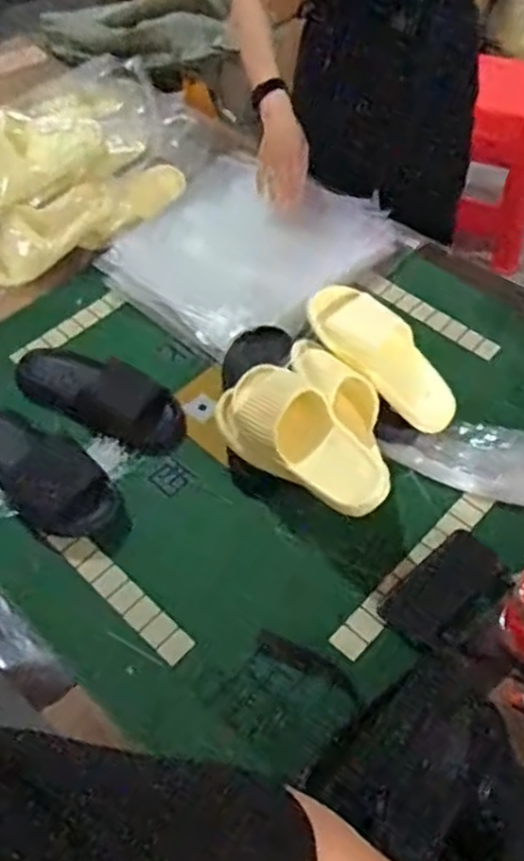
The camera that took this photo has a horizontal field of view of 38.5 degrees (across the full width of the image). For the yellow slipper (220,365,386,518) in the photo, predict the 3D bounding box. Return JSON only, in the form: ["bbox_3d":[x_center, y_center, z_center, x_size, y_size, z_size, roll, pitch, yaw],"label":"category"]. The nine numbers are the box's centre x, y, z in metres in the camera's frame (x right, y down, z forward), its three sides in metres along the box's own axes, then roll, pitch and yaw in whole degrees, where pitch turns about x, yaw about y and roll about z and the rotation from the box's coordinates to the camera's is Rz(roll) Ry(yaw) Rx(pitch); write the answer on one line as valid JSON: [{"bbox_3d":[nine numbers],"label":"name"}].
[{"bbox_3d":[0.039,0.007,0.935,0.262,0.087,0.090,37,62,26],"label":"yellow slipper"}]

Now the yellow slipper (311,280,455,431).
[{"bbox_3d":[0.170,-0.104,1.042,0.251,0.054,0.086,45,62,-4],"label":"yellow slipper"}]

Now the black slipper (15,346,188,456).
[{"bbox_3d":[-0.229,-0.053,1.099,0.263,0.054,0.125,18,55,15],"label":"black slipper"}]

